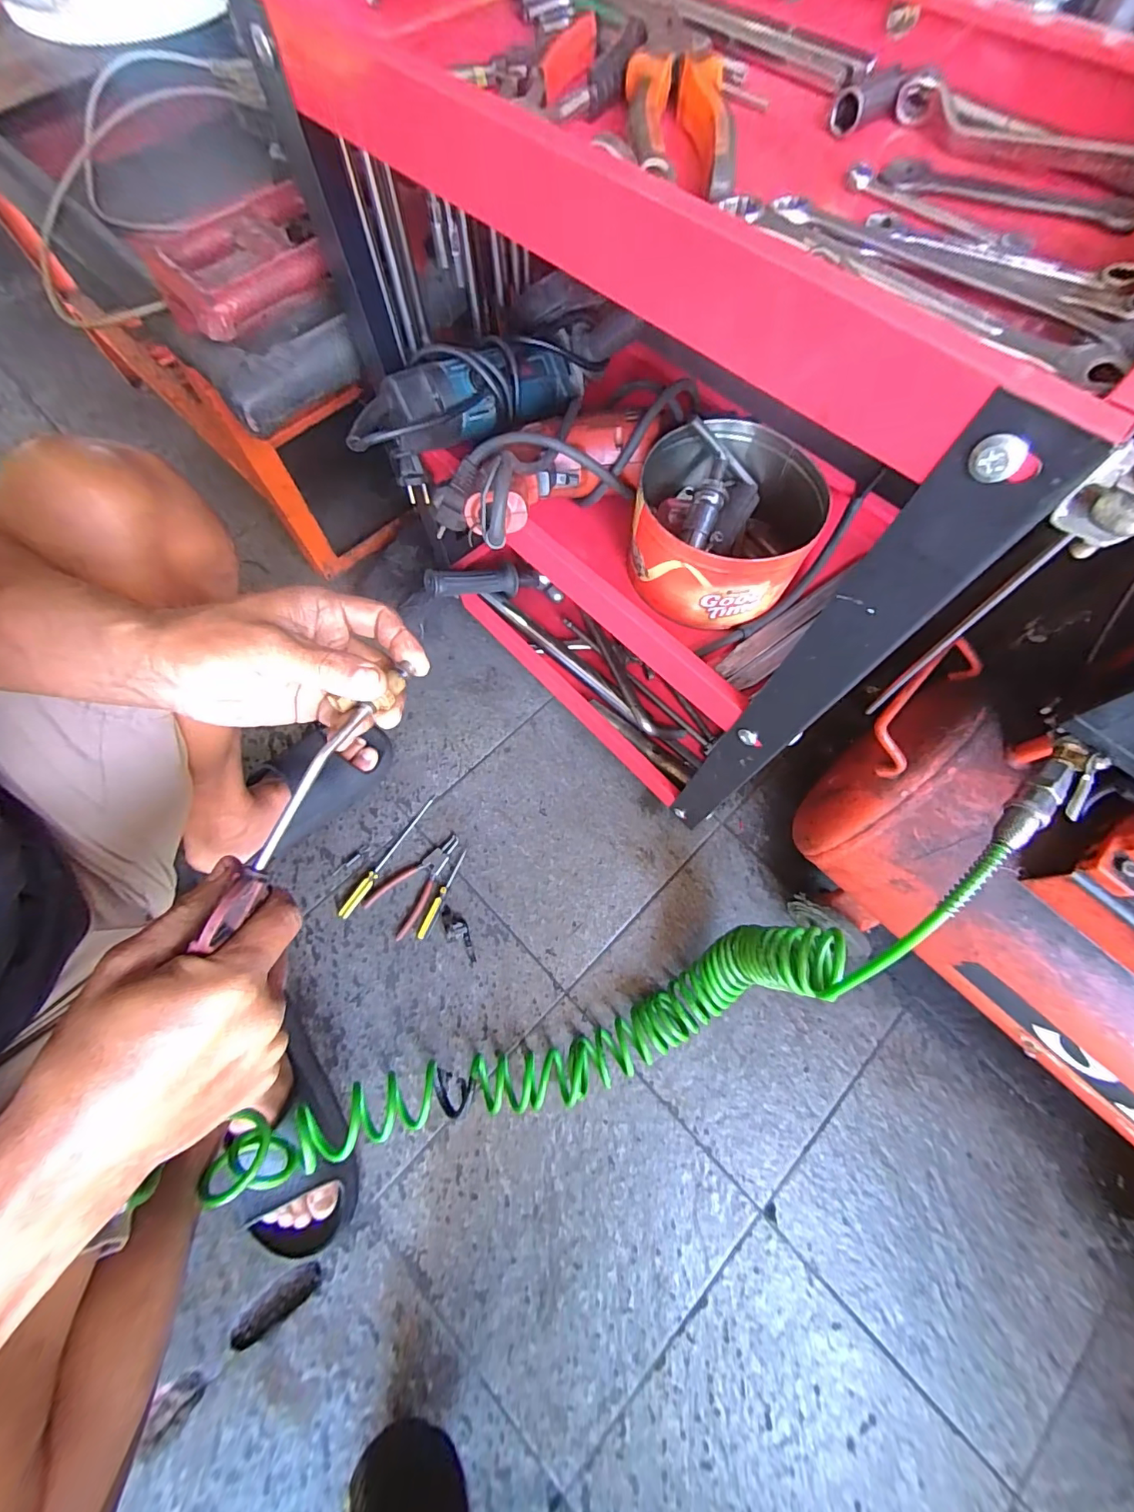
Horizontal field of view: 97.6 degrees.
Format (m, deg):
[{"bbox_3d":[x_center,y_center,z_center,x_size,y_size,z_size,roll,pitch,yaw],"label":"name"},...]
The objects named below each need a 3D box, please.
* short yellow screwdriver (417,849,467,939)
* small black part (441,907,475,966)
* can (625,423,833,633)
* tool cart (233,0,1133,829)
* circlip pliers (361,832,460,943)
[{"bbox_3d":[-0.161,0.176,0.637,0.012,0.012,0.116,22,71,8],"label":"short yellow screwdriver"},{"bbox_3d":[-0.136,0.225,0.620,0.029,0.014,0.075,-15,70,-6],"label":"small black part"},{"bbox_3d":[0.134,-0.198,0.428,0.144,0.079,0.148,0,69,0],"label":"can"},{"bbox_3d":[0.048,-0.260,0.467,0.545,0.502,0.290,43,75,14],"label":"tool cart"},{"bbox_3d":[-0.191,0.161,0.644,0.066,0.009,0.136,39,74,13],"label":"circlip pliers"}]

